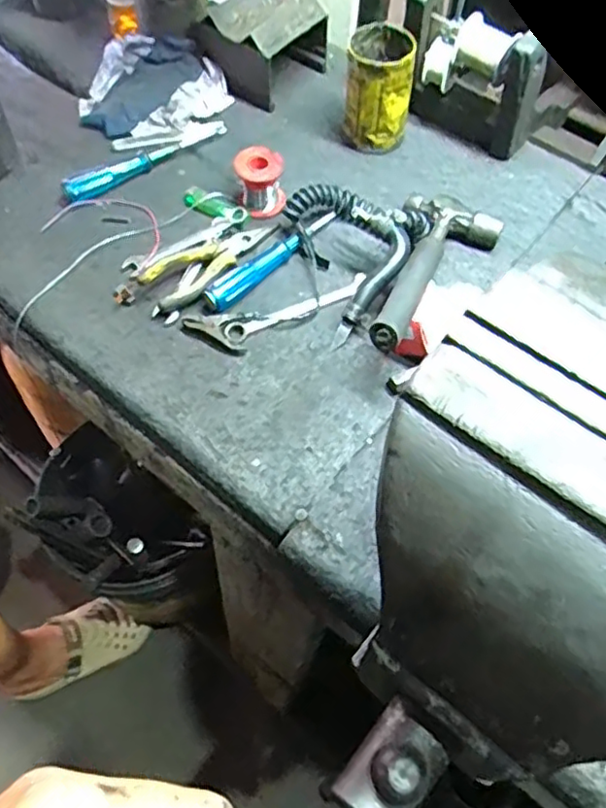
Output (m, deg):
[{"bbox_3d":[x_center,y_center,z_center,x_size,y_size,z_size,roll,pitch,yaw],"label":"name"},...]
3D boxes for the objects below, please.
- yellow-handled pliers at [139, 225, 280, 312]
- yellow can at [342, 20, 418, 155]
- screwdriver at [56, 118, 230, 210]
[{"bbox_3d":[-0.089,-0.151,0.661,0.153,0.022,0.049,-36,66,-22],"label":"yellow-handled pliers"},{"bbox_3d":[0.087,-0.360,0.744,0.073,0.115,0.079,1,58,-2],"label":"yellow can"},{"bbox_3d":[-0.182,-0.282,0.743,0.208,0.020,0.026,-33,65,-21],"label":"screwdriver"}]

